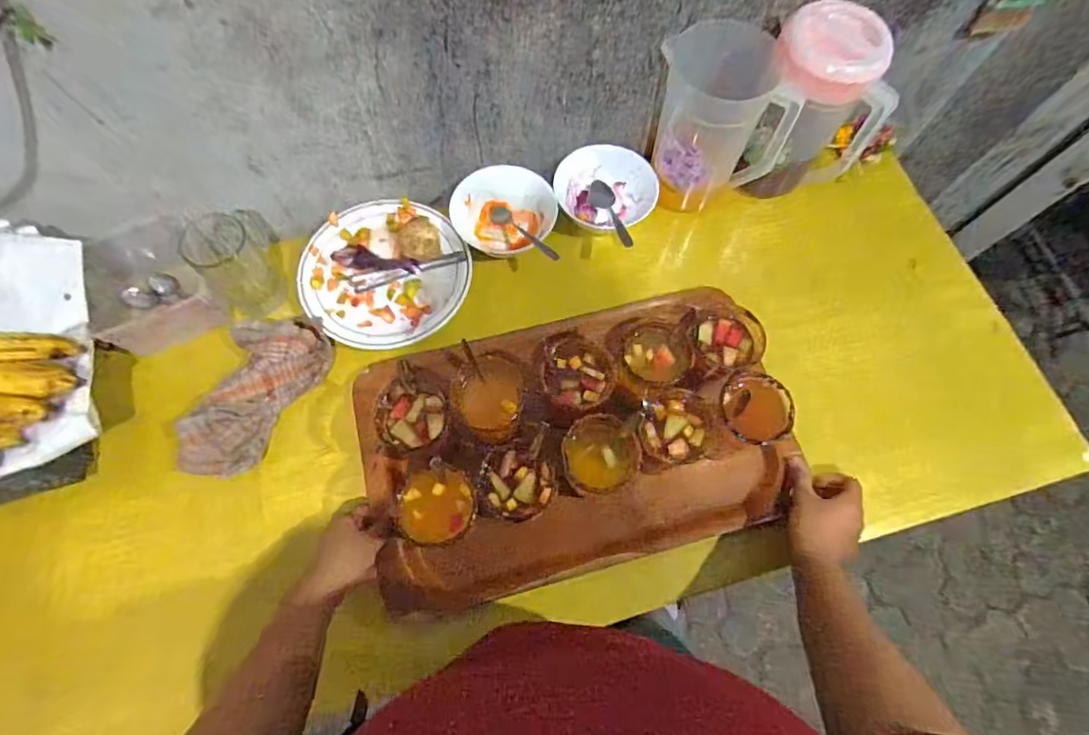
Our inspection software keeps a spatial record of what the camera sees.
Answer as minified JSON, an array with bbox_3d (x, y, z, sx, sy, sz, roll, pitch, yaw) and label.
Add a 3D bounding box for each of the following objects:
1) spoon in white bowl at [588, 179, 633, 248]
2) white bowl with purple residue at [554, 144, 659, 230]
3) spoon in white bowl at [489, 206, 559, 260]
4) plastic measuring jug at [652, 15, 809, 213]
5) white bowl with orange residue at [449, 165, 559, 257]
[{"bbox_3d":[0.093,-0.220,0.763,0.037,0.032,0.174,-6,38,-4],"label":"spoon in white bowl"},{"bbox_3d":[0.088,-0.273,0.807,0.136,0.057,0.149,1,70,-1],"label":"white bowl with purple residue"},{"bbox_3d":[-0.031,-0.184,0.743,0.026,0.022,0.170,-30,43,-11],"label":"spoon in white bowl"},{"bbox_3d":[0.227,-0.324,0.717,0.145,0.205,0.112,-7,71,-4],"label":"plastic measuring jug"},{"bbox_3d":[-0.056,-0.223,0.774,0.138,0.046,0.131,1,70,-1],"label":"white bowl with orange residue"}]

